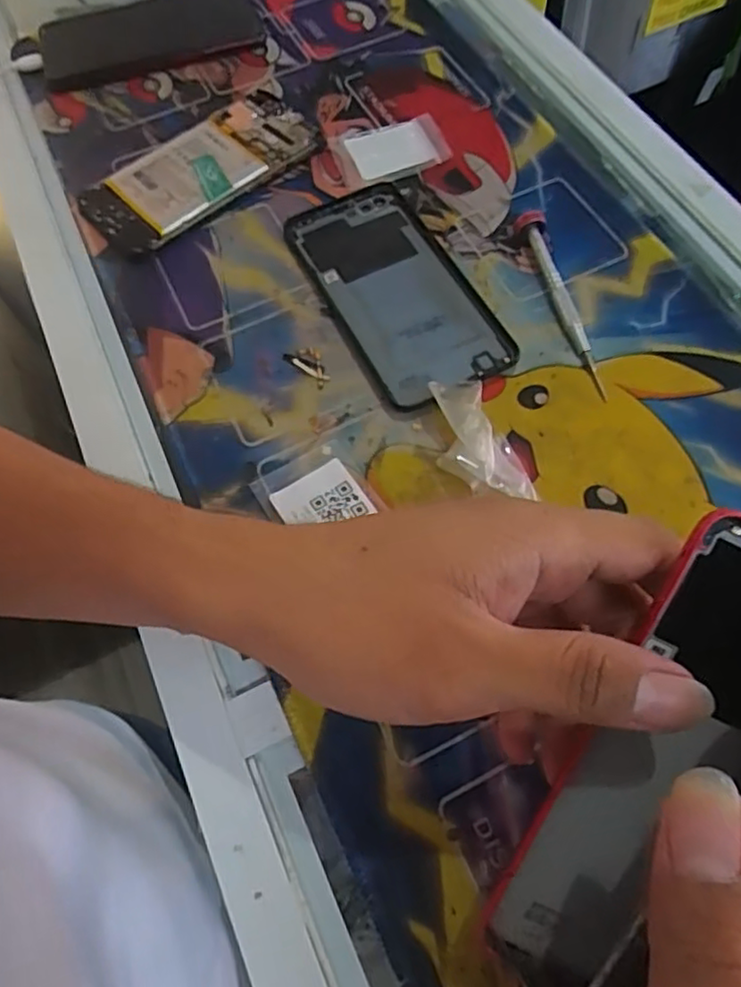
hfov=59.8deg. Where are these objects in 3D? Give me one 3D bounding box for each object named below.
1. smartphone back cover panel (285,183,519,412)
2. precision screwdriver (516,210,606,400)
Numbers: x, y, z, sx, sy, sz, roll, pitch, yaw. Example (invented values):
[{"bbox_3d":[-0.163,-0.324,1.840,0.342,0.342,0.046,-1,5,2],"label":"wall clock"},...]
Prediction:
[{"bbox_3d":[0.014,-0.115,0.363,0.076,0.007,0.151,-25,67,-9],"label":"smartphone back cover panel"},{"bbox_3d":[0.103,-0.105,0.350,0.013,0.015,0.117,-12,66,-4],"label":"precision screwdriver"}]

